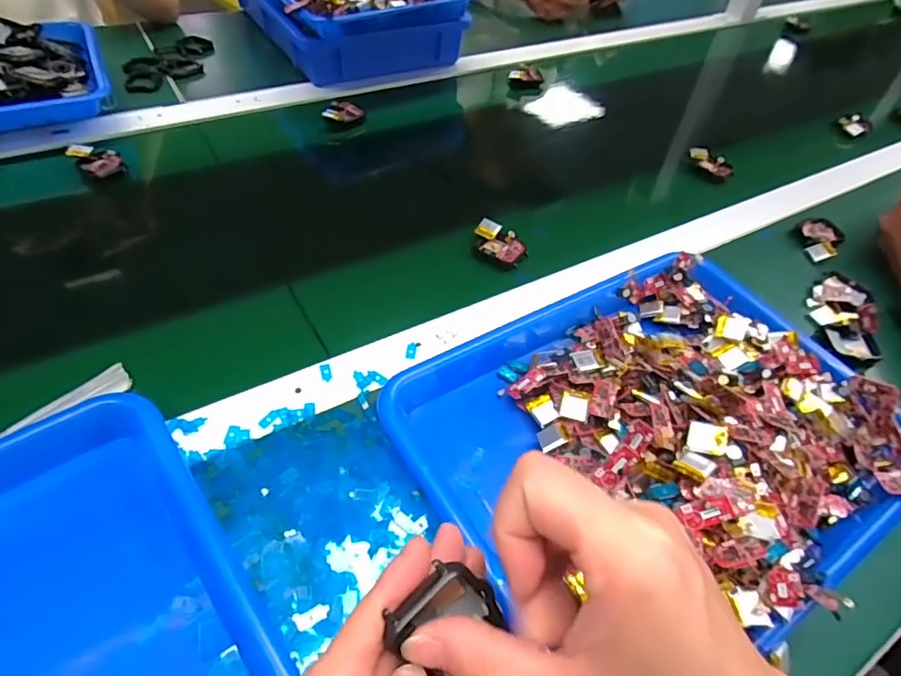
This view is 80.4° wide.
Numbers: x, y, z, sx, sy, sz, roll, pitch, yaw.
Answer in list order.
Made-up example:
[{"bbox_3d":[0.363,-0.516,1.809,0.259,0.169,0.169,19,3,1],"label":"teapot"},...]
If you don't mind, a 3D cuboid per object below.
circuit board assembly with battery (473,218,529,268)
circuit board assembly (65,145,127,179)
[{"bbox_3d":[0.047,-0.091,0.508,0.056,0.011,0.035,37,56,23],"label":"circuit board assembly with battery"},{"bbox_3d":[-0.359,-0.182,0.541,0.048,0.016,0.033,32,54,19],"label":"circuit board assembly"}]

